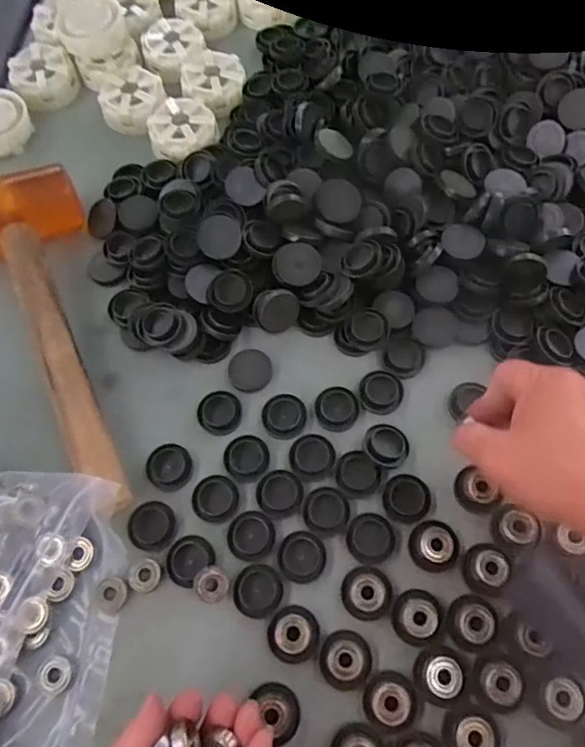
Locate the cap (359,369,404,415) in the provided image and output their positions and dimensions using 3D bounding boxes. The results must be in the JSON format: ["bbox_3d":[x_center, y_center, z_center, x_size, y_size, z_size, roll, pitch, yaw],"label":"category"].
[{"bbox_3d":[0.065,0.014,0.415,0.032,0.005,0.032,-1,66,3],"label":"cap"}]

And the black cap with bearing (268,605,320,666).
[{"bbox_3d":[0.001,0.160,0.348,0.031,0.012,0.031,-1,66,3],"label":"black cap with bearing"}]

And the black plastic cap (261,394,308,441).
[{"bbox_3d":[-0.006,0.031,0.411,0.031,0.008,0.031,-1,66,3],"label":"black plastic cap"}]

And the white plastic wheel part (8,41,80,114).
[{"bbox_3d":[-0.238,-0.284,0.545,0.060,0.025,0.063,-1,66,3],"label":"white plastic wheel part"}]

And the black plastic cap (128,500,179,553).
[{"bbox_3d":[-0.093,0.102,0.380,0.031,0.005,0.031,-1,66,3],"label":"black plastic cap"}]

